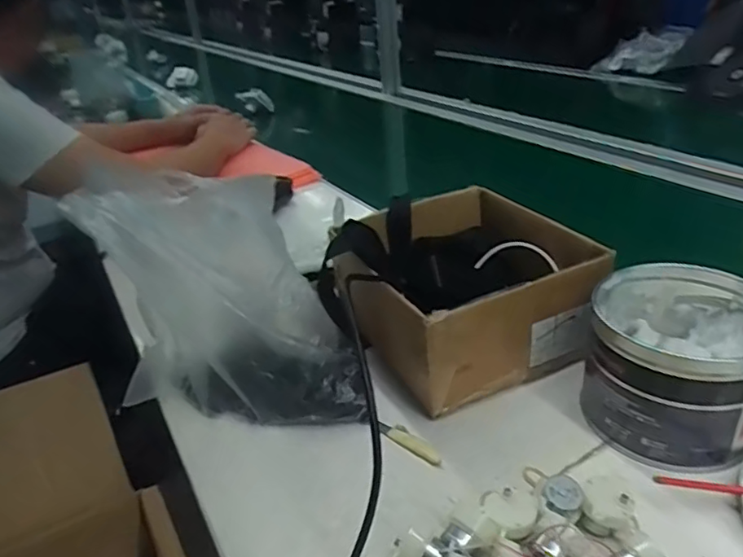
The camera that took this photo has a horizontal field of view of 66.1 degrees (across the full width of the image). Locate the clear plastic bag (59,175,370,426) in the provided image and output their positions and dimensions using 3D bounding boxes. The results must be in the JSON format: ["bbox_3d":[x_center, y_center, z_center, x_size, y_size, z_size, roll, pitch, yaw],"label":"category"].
[{"bbox_3d":[-0.139,0.015,0.509,0.186,0.188,0.228,-19,31,-19],"label":"clear plastic bag"}]

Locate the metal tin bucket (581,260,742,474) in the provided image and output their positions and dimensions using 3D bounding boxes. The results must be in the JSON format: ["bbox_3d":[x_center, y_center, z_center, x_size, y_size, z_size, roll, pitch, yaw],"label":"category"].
[{"bbox_3d":[0.239,0.063,0.445,0.126,0.105,0.138,-7,30,4],"label":"metal tin bucket"}]

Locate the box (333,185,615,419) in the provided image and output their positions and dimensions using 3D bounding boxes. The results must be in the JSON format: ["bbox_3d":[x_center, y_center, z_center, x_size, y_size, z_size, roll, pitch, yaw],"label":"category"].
[{"bbox_3d":[0.084,0.011,0.558,0.193,0.107,0.207,-19,31,-18],"label":"box"}]

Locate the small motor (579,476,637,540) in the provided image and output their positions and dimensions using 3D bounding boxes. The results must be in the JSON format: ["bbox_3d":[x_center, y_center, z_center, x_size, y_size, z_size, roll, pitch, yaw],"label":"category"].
[{"bbox_3d":[0.156,0.153,0.377,0.031,0.029,0.030,8,33,29],"label":"small motor"}]

